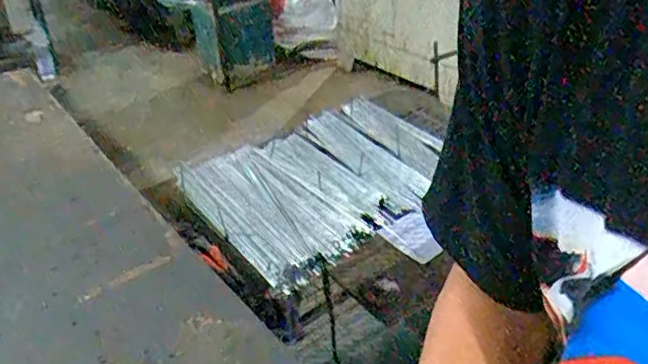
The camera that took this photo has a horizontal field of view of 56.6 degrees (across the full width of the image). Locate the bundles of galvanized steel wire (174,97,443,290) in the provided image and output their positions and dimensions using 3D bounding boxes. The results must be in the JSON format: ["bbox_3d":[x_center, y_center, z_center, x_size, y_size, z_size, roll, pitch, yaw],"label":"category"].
[{"bbox_3d":[0.002,-0.014,1.141,0.486,0.063,0.362,-27,41,-32],"label":"bundles of galvanized steel wire"}]

